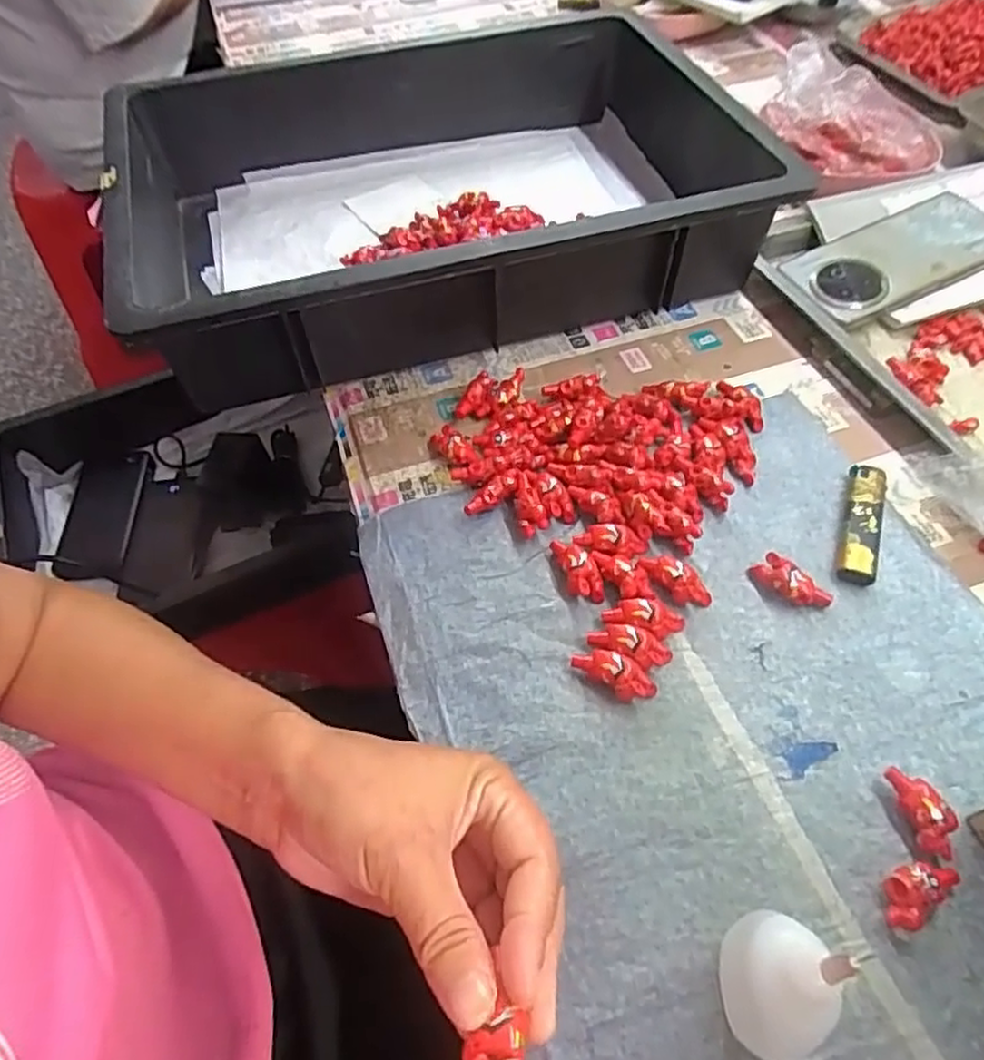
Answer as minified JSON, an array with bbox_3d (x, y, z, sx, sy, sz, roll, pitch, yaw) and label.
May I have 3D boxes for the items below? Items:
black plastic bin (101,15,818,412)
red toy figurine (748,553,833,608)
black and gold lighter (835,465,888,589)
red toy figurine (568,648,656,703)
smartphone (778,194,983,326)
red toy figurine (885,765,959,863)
[{"bbox_3d":[-0.035,-0.277,0.546,0.474,0.093,0.348,-15,55,-8],"label":"black plastic bin"},{"bbox_3d":[0.161,0.030,0.373,0.017,0.016,0.041,-40,62,-23],"label":"red toy figurine"},{"bbox_3d":[0.212,-0.004,0.396,0.019,0.014,0.077,16,57,14],"label":"black and gold lighter"},{"bbox_3d":[0.061,0.072,0.345,0.042,0.014,0.018,27,60,20],"label":"red toy figurine"},{"bbox_3d":[0.302,-0.202,0.511,0.157,0.013,0.080,-21,63,-6],"label":"smartphone"},{"bbox_3d":[0.189,0.124,0.303,0.018,0.014,0.038,-14,55,-8],"label":"red toy figurine"}]

